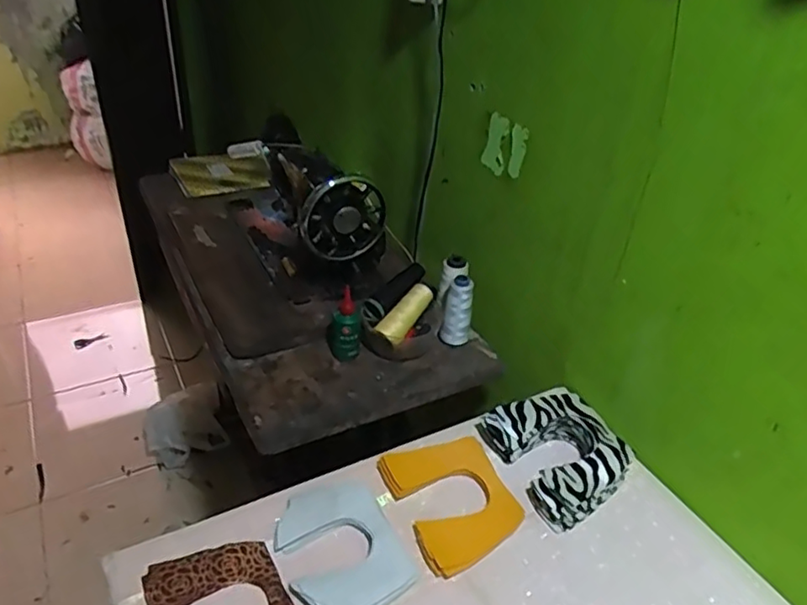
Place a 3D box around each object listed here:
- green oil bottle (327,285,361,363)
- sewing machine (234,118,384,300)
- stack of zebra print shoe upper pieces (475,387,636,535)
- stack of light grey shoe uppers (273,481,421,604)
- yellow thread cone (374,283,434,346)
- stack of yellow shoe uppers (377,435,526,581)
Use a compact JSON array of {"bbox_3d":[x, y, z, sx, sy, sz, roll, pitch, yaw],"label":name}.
[{"bbox_3d":[-0.086,0.039,0.912,0.049,0.103,0.042,1,34,-5],"label":"green oil bottle"},{"bbox_3d":[-0.184,-0.180,1.091,0.153,0.211,0.393,-14,38,-25],"label":"sewing machine"},{"bbox_3d":[0.191,0.181,0.772,0.141,0.060,0.161,-17,40,-28],"label":"stack of zebra print shoe upper pieces"},{"bbox_3d":[-0.064,0.258,0.656,0.115,0.018,0.147,-17,39,-28],"label":"stack of light grey shoe uppers"},{"bbox_3d":[0.005,0.019,0.939,0.035,0.039,0.110,25,56,28],"label":"yellow thread cone"},{"bbox_3d":[0.059,0.221,0.714,0.129,0.022,0.154,-10,37,-21],"label":"stack of yellow shoe uppers"}]

